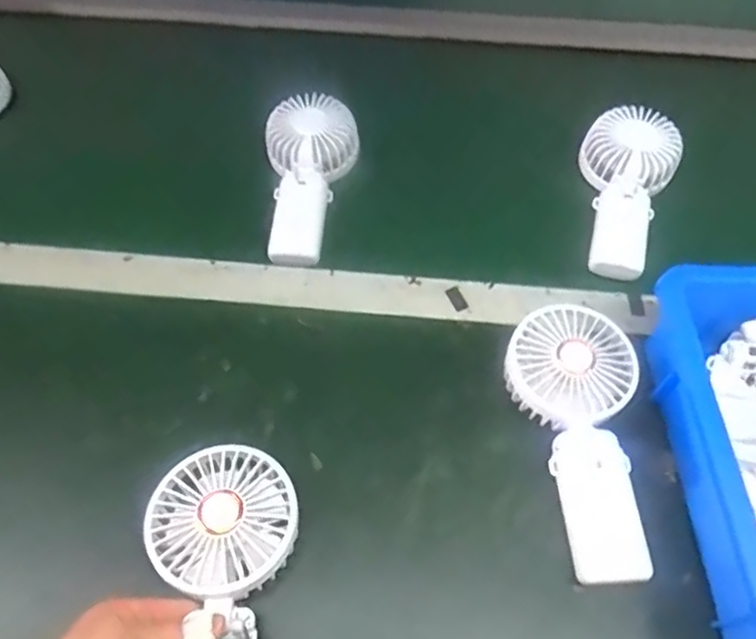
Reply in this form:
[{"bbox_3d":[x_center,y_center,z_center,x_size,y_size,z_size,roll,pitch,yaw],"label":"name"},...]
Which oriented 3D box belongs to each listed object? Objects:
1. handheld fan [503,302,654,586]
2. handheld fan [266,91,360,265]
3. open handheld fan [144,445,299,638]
[{"bbox_3d":[0.127,0.076,0.409,0.083,0.054,0.174,6,56,3],"label":"handheld fan"},{"bbox_3d":[-0.066,-0.126,0.558,0.079,0.037,0.170,5,66,2],"label":"handheld fan"},{"bbox_3d":[-0.088,0.160,0.343,0.080,0.033,0.176,-2,53,-3],"label":"open handheld fan"}]

